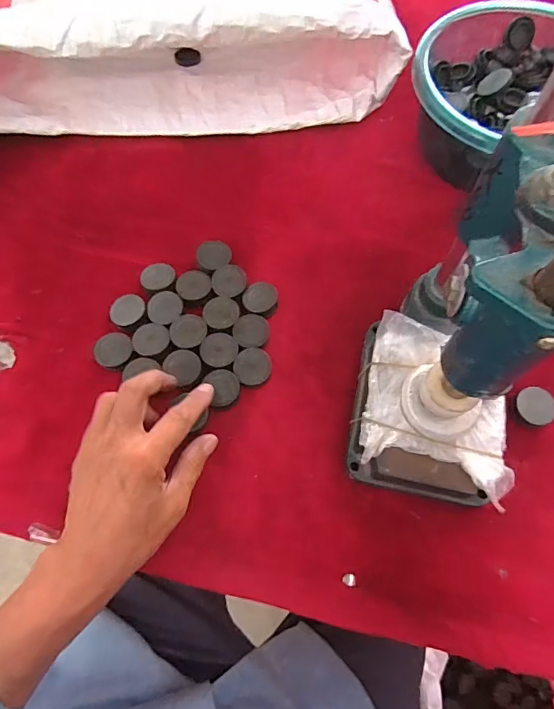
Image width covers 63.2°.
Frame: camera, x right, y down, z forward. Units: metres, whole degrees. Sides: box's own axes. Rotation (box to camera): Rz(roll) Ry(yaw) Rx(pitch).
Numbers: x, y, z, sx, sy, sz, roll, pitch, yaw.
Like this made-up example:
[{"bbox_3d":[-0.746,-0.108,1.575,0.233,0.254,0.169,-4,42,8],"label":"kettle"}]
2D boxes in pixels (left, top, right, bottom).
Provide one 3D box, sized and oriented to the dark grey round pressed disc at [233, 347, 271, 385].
[{"bbox_3d":[-0.021,0.011,0.395,0.032,0.009,0.032,13,78,-7],"label":"dark grey round pressed disc"}]

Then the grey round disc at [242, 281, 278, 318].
[{"bbox_3d":[-0.015,-0.050,0.422,0.031,0.016,0.031,0,68,1],"label":"grey round disc"}]

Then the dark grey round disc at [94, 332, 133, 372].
[{"bbox_3d":[-0.145,-0.002,0.401,0.035,0.013,0.036,0,68,1],"label":"dark grey round disc"}]

